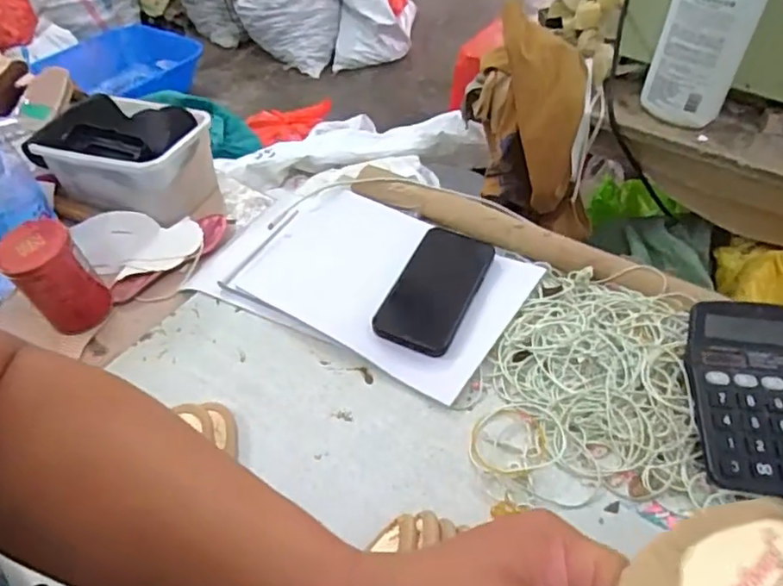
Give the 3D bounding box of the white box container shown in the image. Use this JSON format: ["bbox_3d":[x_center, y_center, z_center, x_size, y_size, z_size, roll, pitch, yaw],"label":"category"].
[{"bbox_3d":[-0.311,-0.168,0.736,0.192,0.094,0.127,13,48,16],"label":"white box container"}]

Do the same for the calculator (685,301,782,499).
[{"bbox_3d":[0.290,0.082,0.463,0.116,0.029,0.145,2,65,0],"label":"calculator"}]

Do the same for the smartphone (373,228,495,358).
[{"bbox_3d":[0.044,-0.008,0.588,0.078,0.010,0.152,17,49,19],"label":"smartphone"}]

